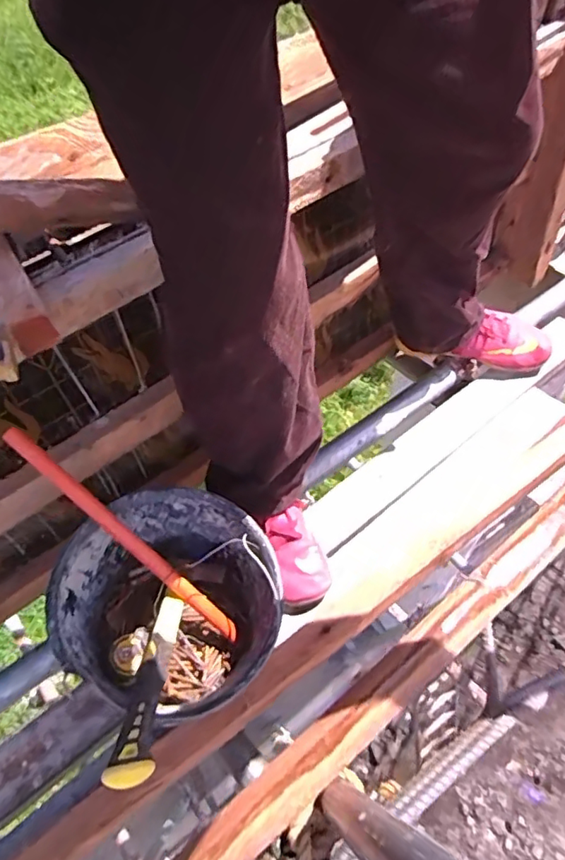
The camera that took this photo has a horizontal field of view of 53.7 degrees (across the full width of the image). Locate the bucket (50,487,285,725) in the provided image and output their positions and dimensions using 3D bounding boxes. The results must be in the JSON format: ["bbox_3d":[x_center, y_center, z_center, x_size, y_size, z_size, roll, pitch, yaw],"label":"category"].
[{"bbox_3d":[-0.128,0.219,0.695,0.246,0.177,0.240,-2,55,3],"label":"bucket"}]

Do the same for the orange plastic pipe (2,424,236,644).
[{"bbox_3d":[-0.185,0.132,0.675,0.368,0.019,0.021,48,63,-17],"label":"orange plastic pipe"}]

